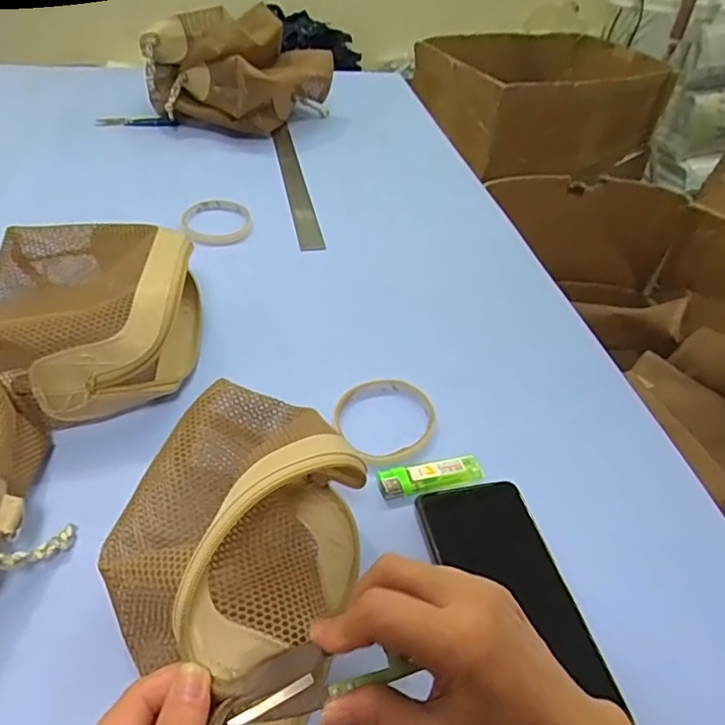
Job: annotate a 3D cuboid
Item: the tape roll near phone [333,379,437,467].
[{"bbox_3d":[0.020,0.045,0.475,0.084,0.010,0.084,4,42,-3],"label":"tape roll near phone"}]

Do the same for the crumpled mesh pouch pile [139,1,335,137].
[{"bbox_3d":[-0.186,-0.451,0.890,0.172,0.145,0.240,35,50,28],"label":"crumpled mesh pouch pile"}]

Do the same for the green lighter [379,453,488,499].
[{"bbox_3d":[0.052,0.085,0.429,0.080,0.012,0.022,-8,44,-15],"label":"green lighter"}]

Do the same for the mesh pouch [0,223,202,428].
[{"bbox_3d":[-0.238,-0.044,0.481,0.189,0.084,0.205,-5,44,-13],"label":"mesh pouch"}]

